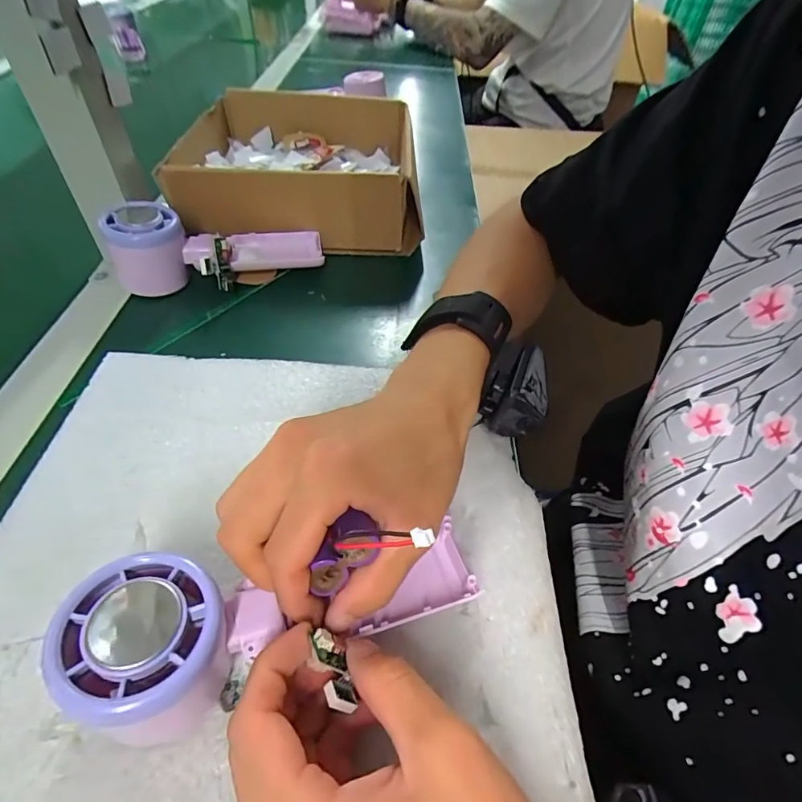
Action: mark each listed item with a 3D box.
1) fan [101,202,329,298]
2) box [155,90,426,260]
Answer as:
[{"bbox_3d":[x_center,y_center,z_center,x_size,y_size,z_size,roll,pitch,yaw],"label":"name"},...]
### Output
[{"bbox_3d":[-0.147,-0.124,0.385,0.158,0.057,0.060,-6,49,-10],"label":"fan"},{"bbox_3d":[-0.103,-0.239,0.482,0.220,0.078,0.230,-3,48,-7],"label":"box"}]

